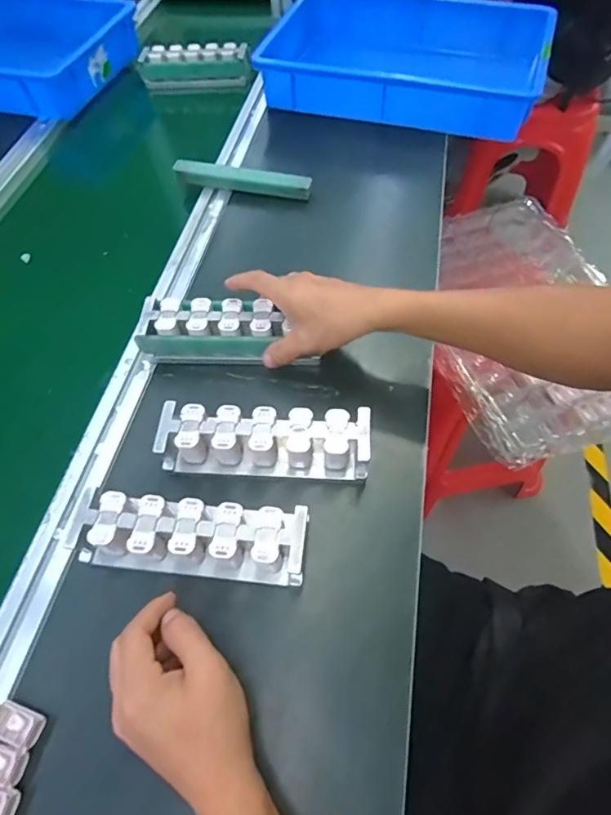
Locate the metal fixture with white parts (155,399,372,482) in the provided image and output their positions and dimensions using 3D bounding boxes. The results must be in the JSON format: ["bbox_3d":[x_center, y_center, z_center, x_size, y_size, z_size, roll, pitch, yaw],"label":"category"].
[{"bbox_3d":[-0.038,0.030,0.430,0.185,0.045,0.053,4,61,1],"label":"metal fixture with white parts"}]

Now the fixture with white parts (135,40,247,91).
[{"bbox_3d":[-0.201,-0.618,0.848,0.190,0.053,0.054,-5,61,-3],"label":"fixture with white parts"}]

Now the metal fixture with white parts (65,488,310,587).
[{"bbox_3d":[-0.094,0.105,0.389,0.188,0.044,0.059,6,61,2],"label":"metal fixture with white parts"}]

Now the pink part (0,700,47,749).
[{"bbox_3d":[-0.209,0.230,0.341,0.036,0.007,0.021,16,62,8],"label":"pink part"}]

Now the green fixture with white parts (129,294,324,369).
[{"bbox_3d":[-0.088,-0.082,0.505,0.169,0.048,0.057,2,61,2],"label":"green fixture with white parts"}]

